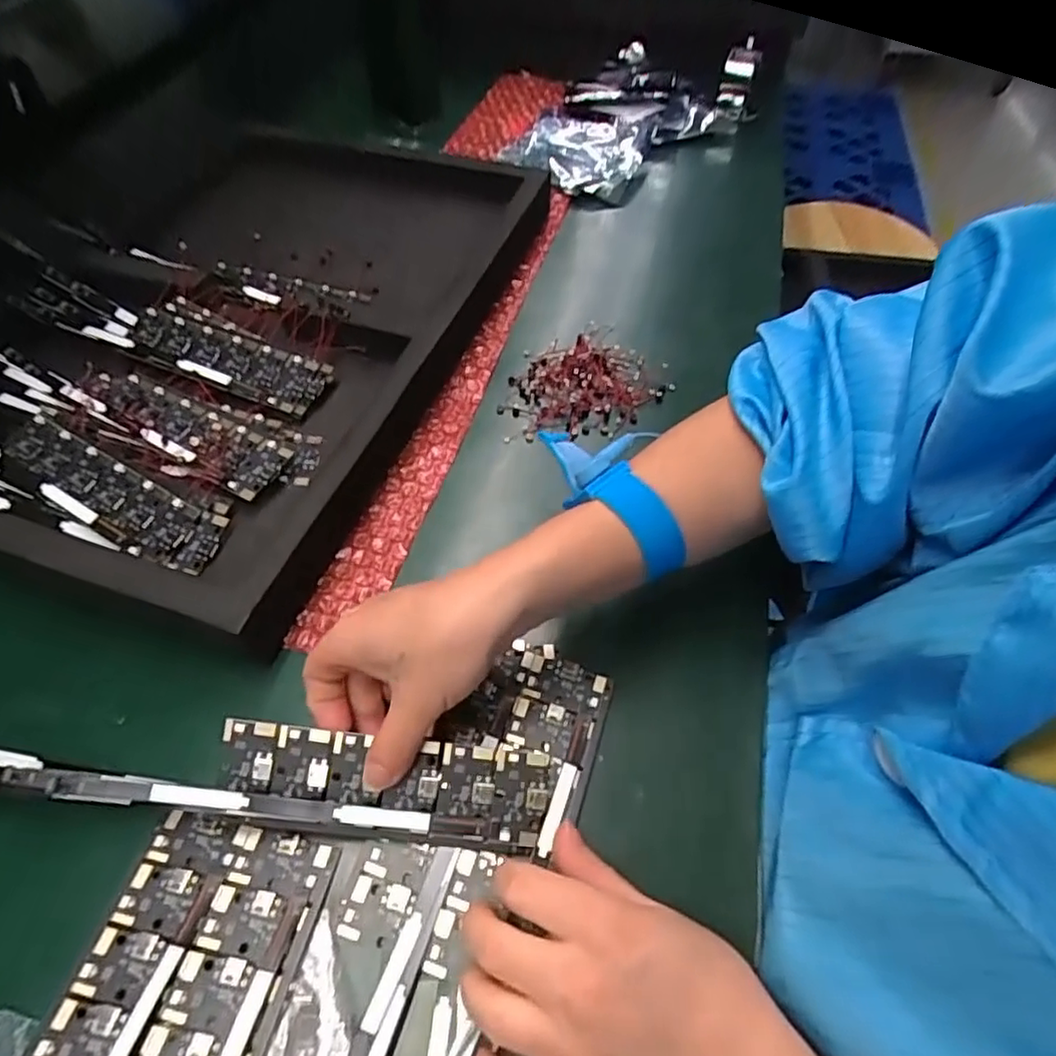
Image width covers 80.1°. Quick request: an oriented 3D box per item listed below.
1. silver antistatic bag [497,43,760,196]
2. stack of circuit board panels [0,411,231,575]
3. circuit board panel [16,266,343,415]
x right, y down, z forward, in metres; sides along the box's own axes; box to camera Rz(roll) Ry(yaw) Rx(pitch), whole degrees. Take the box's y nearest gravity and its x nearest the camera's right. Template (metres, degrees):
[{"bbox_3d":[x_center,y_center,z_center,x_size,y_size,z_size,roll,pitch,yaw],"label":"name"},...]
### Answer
[{"bbox_3d":[0.098,-0.406,0.611,0.154,0.038,0.290,29,60,18],"label":"silver antistatic bag"},{"bbox_3d":[-0.257,-0.031,0.336,0.212,0.021,0.053,16,57,11],"label":"stack of circuit board panels"},{"bbox_3d":[-0.223,-0.124,0.397,0.213,0.011,0.049,19,57,13],"label":"circuit board panel"}]

